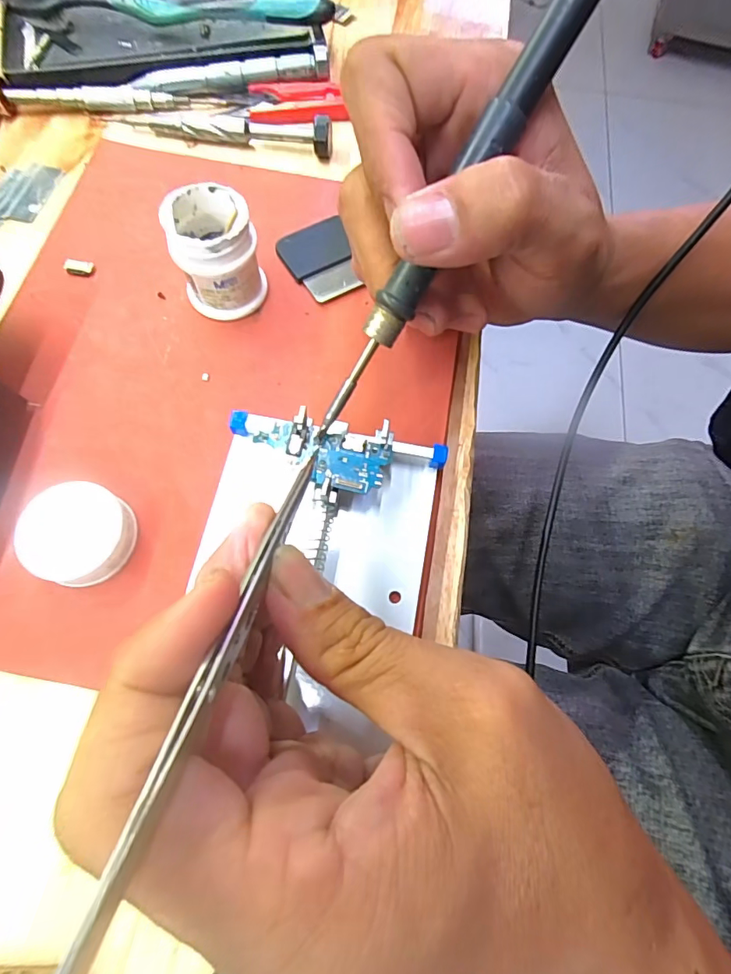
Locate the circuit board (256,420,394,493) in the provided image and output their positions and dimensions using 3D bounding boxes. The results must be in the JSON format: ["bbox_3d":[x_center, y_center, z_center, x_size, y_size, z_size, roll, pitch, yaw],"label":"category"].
[{"bbox_3d":[-0.016,-0.011,0.169,0.048,0.004,0.020,13,74,-2],"label":"circuit board"}]

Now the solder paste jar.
[{"bbox_3d":[-0.061,-0.096,0.196,0.032,0.041,0.031,1,70,-2],"label":"solder paste jar"}]

